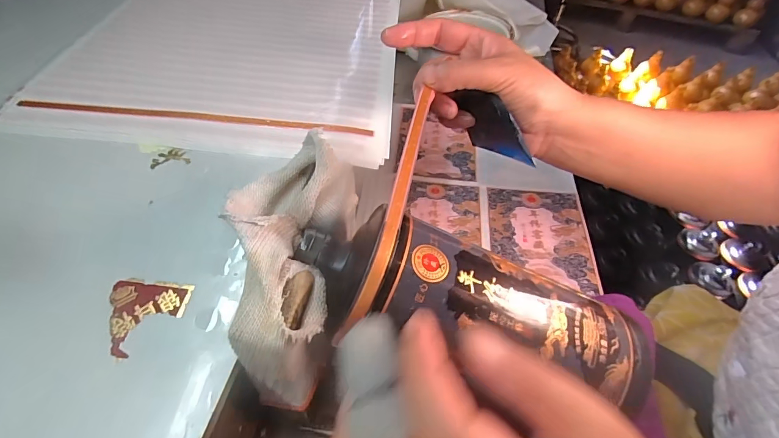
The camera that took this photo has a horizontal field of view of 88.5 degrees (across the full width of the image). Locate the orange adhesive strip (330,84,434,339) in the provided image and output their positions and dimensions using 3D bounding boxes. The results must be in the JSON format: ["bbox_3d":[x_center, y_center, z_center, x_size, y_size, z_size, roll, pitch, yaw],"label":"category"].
[{"bbox_3d":[0.005,-0.016,0.218,0.012,0.008,0.172,11,52,6],"label":"orange adhesive strip"}]

